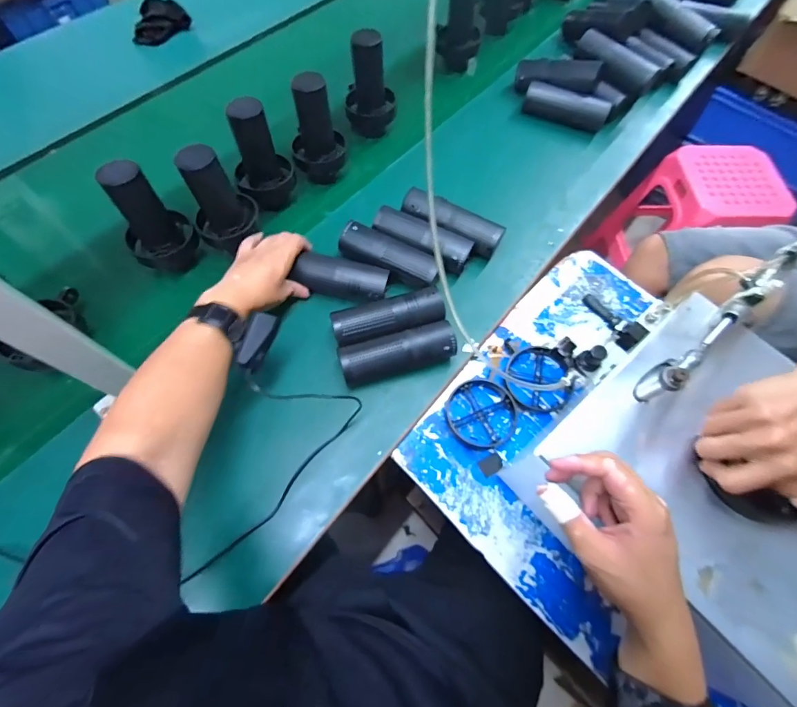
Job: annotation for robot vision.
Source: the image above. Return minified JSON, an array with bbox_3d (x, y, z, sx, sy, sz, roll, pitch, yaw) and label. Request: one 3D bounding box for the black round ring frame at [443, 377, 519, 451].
[{"bbox_3d":[0.119,0.085,0.561,0.100,0.016,0.098,25,67,9],"label":"black round ring frame"}]

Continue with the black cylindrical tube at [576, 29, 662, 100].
[{"bbox_3d":[0.421,-0.576,0.785,0.047,0.049,0.164,-35,71,-16],"label":"black cylindrical tube"}]

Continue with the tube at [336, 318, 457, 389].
[{"bbox_3d":[0.000,0.003,0.567,0.162,0.066,0.053,-16,67,-9],"label":"tube"}]

